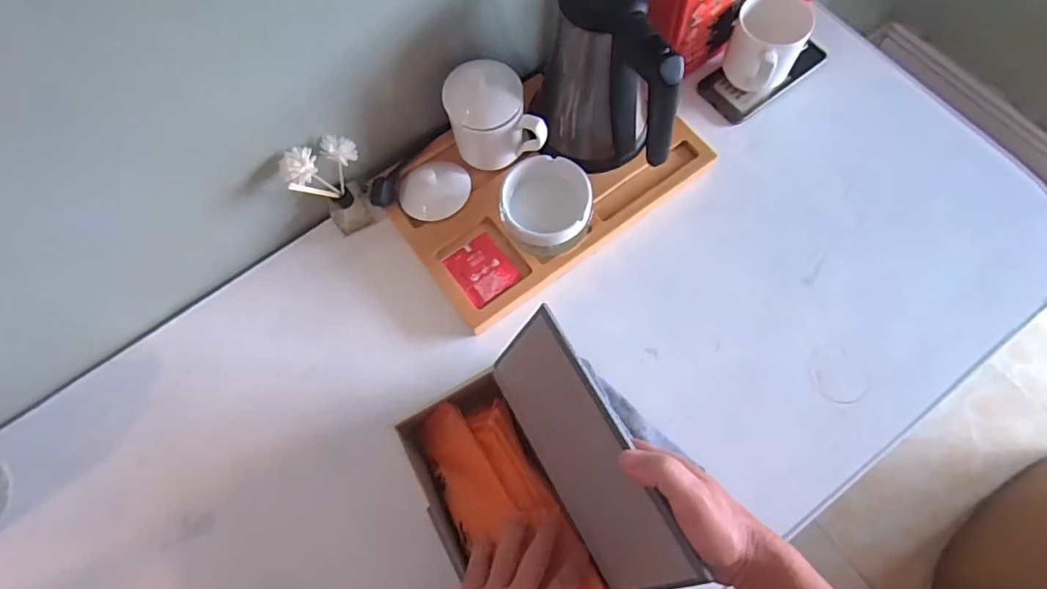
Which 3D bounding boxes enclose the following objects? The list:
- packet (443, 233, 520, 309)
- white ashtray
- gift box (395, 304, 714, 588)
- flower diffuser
[{"bbox_3d":[-0.048,-0.029,0.636,0.063,0.008,0.073,-36,74,-10],"label":"packet"},{"bbox_3d":[0.024,-0.101,0.621,0.096,0.054,0.099,0,71,1],"label":"white ashtray"},{"bbox_3d":[0.013,0.168,0.485,0.190,0.158,0.246,-37,74,-11],"label":"gift box"},{"bbox_3d":[-0.214,-0.125,0.632,0.084,0.129,0.052,-38,74,-11],"label":"flower diffuser"}]

